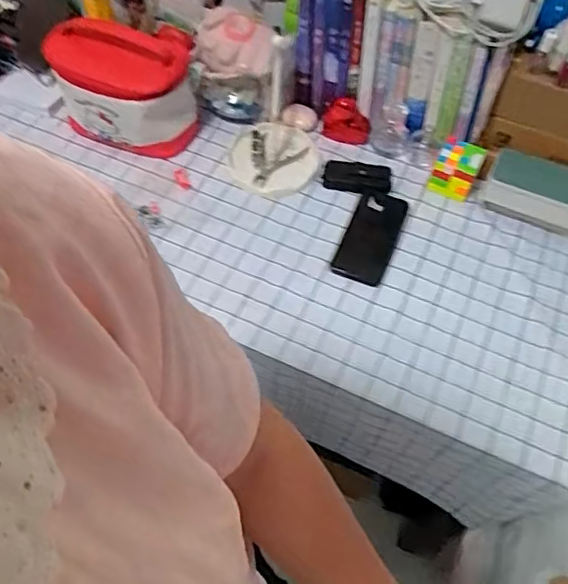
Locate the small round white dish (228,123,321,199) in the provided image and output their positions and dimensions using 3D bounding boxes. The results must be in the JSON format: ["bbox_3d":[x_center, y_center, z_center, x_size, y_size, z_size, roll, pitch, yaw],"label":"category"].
[{"bbox_3d":[-0.016,-0.211,0.889,0.138,0.018,0.141,-1,59,2],"label":"small round white dish"}]

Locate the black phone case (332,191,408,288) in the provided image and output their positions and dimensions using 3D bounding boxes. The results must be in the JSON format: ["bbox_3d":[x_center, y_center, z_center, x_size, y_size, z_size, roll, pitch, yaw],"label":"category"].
[{"bbox_3d":[0.128,-0.084,0.827,0.074,0.004,0.161,18,61,13],"label":"black phone case"}]

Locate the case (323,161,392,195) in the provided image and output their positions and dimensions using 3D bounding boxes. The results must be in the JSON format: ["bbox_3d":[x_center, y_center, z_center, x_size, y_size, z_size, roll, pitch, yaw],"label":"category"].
[{"bbox_3d":[0.115,-0.179,0.876,0.102,0.021,0.051,6,59,7],"label":"case"}]

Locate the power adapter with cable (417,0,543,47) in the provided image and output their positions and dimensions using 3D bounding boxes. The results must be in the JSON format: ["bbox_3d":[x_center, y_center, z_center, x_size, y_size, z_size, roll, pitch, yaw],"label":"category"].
[{"bbox_3d":[0.267,-0.396,0.768,0.162,0.065,0.065,18,61,13],"label":"power adapter with cable"}]

